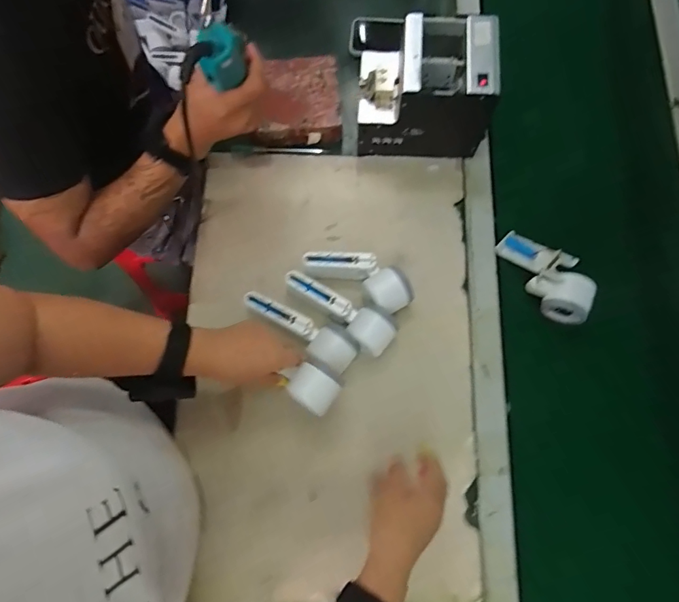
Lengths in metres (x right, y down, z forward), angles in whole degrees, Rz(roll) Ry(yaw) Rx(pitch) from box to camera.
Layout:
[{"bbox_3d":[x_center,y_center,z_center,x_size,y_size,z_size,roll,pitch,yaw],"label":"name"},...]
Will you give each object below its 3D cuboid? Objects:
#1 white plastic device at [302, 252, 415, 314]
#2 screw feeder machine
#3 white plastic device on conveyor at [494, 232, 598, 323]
[{"bbox_3d":[0.029,-0.036,0.628,0.162,0.045,0.065,29,77,7],"label":"white plastic device"},{"bbox_3d":[0.121,-0.305,0.640,0.182,0.157,0.126,4,75,0],"label":"screw feeder machine"},{"bbox_3d":[0.294,-0.038,0.622,0.062,0.056,0.156,-30,65,-8],"label":"white plastic device on conveyor"}]

